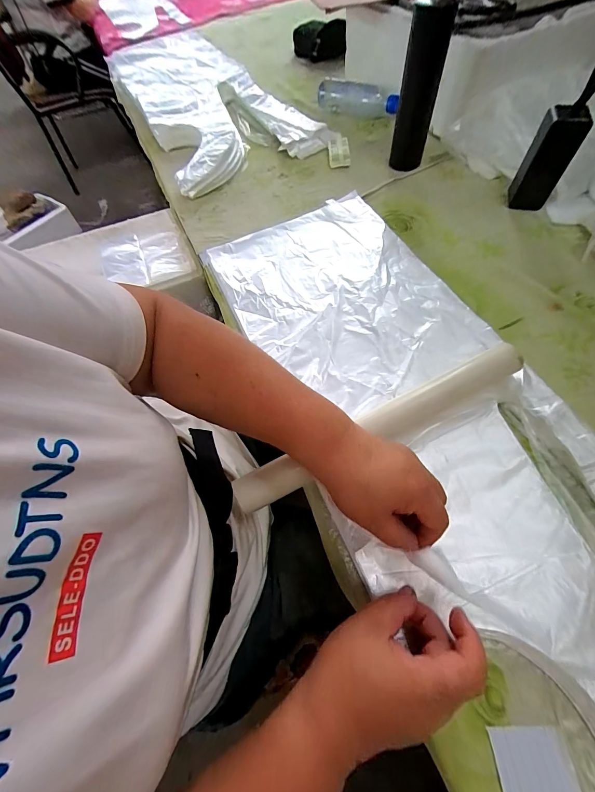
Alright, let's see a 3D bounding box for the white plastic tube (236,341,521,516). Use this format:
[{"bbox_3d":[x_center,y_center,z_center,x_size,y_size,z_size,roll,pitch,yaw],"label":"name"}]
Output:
[{"bbox_3d":[0.097,0.033,0.357,0.357,0.037,0.038,-25,62,-8],"label":"white plastic tube"}]

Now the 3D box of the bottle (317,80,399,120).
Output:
[{"bbox_3d":[0.137,-0.726,0.757,0.230,0.054,0.065,22,65,16],"label":"bottle"}]

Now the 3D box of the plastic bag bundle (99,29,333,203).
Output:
[{"bbox_3d":[-0.273,-0.826,0.857,0.372,0.074,0.850,-26,62,-9],"label":"plastic bag bundle"}]

